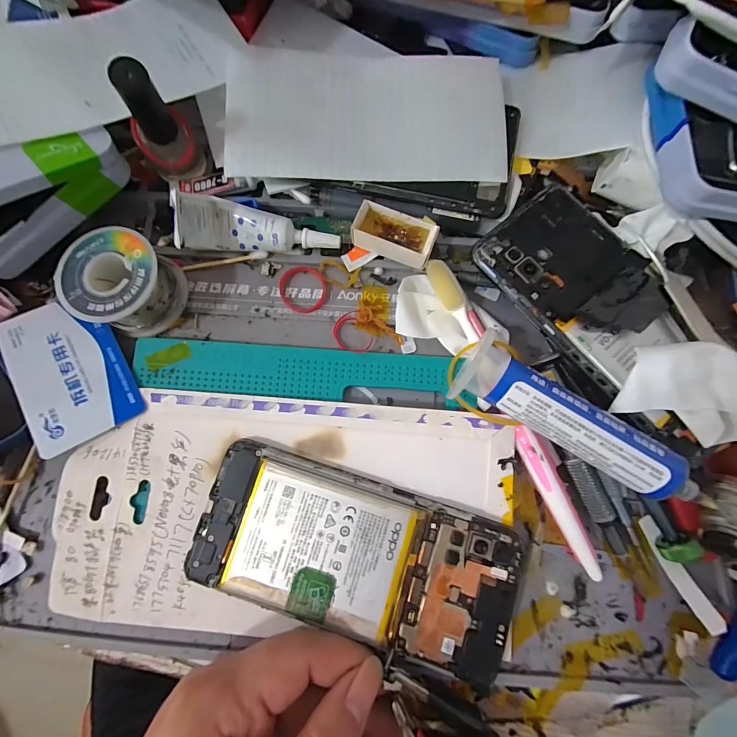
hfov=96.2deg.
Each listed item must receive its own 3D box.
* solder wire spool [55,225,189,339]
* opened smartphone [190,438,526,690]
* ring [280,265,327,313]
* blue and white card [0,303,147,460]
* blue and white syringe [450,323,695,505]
[{"bbox_3d":[-0.140,-0.049,0.192,0.054,0.034,0.051,0,78,0],"label":"solder wire spool"},{"bbox_3d":[-0.006,0.093,0.166,0.156,0.014,0.070,18,78,4],"label":"opened smartphone"},{"bbox_3d":[-0.041,-0.050,0.206,0.028,0.004,0.031,8,78,2],"label":"ring"},{"bbox_3d":[-0.167,0.000,0.185,0.053,0.004,0.084,-30,80,-14],"label":"blue and white card"},{"bbox_3d":[0.098,0.024,0.162,0.115,0.023,0.033,27,79,6],"label":"blue and white syringe"}]

